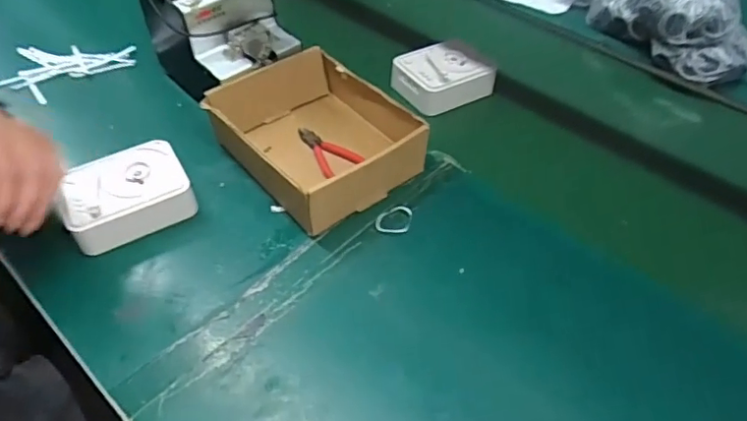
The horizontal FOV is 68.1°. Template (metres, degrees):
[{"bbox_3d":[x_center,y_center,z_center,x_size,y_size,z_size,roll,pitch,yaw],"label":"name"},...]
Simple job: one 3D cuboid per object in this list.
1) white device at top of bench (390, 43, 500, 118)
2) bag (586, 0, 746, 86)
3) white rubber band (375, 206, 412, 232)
[{"bbox_3d":[0.100,-0.195,0.794,0.135,0.046,0.106,-22,51,-20],"label":"white device at top of bench"},{"bbox_3d":[0.464,-0.322,0.852,0.111,0.140,0.262,-19,50,-19],"label":"bag"},{"bbox_3d":[0.023,0.009,0.619,0.039,0.006,0.038,8,47,7],"label":"white rubber band"}]

